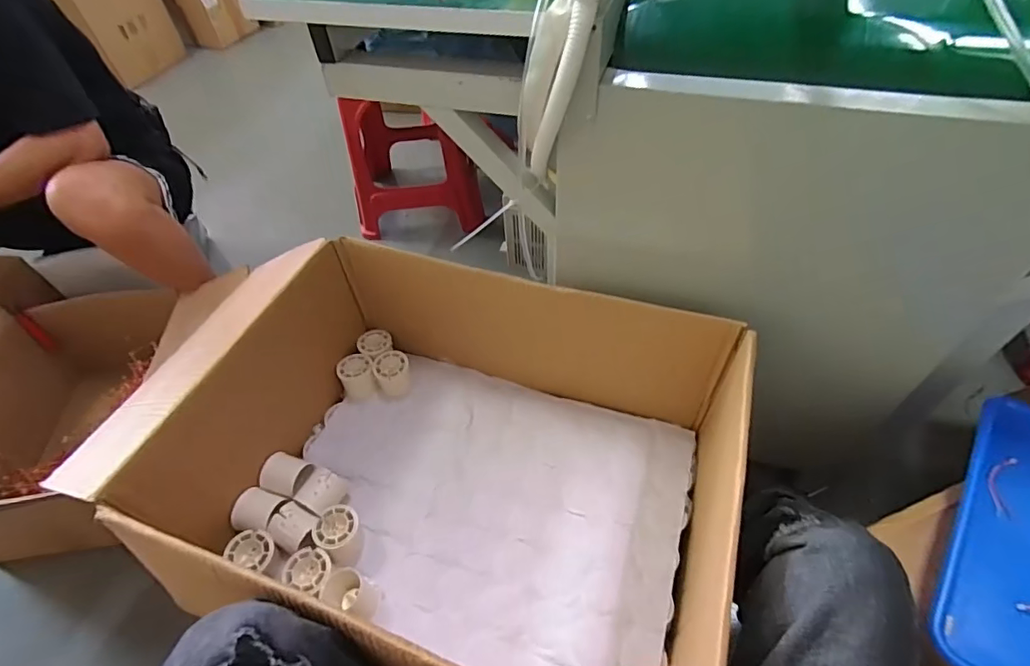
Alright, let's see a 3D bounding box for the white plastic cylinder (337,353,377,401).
[{"bbox_3d":[-0.253,0.072,0.801,0.057,0.050,0.059,-18,51,-12],"label":"white plastic cylinder"}]

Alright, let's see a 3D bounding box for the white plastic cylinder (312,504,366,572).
[{"bbox_3d":[-0.223,0.261,0.634,0.053,0.050,0.067,-10,50,-5],"label":"white plastic cylinder"}]

